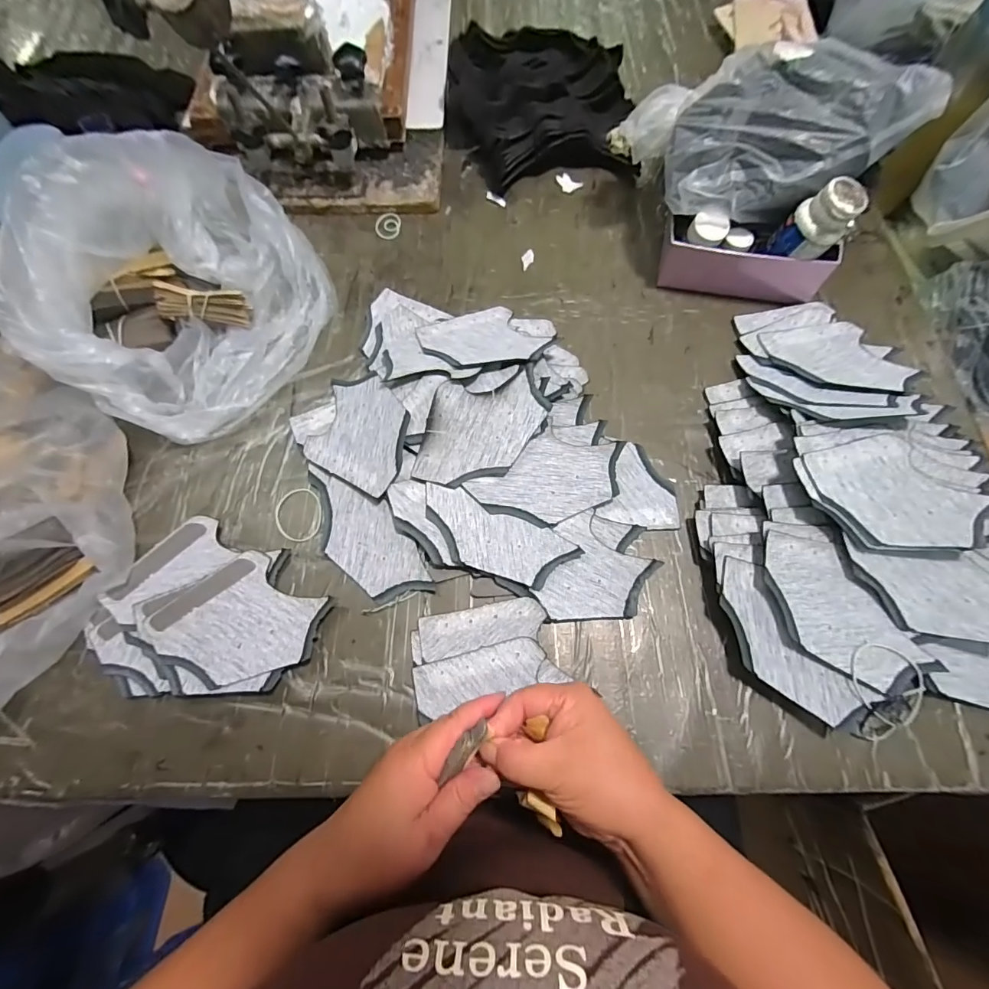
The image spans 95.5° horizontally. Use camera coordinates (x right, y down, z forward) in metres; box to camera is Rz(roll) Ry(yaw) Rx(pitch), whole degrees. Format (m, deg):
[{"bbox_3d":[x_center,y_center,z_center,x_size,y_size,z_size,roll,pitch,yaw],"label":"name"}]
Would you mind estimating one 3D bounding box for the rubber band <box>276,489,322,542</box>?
[{"bbox_3d":[-0.187,0.018,0.430,0.048,0.005,0.054,6,67,6],"label":"rubber band"}]

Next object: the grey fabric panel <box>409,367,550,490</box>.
[{"bbox_3d":[-0.011,-0.063,0.430,0.106,0.020,0.120,12,70,4],"label":"grey fabric panel"}]

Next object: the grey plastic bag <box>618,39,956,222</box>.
[{"bbox_3d":[0.258,-0.345,0.432,0.258,0.093,0.119,9,70,3],"label":"grey plastic bag"}]

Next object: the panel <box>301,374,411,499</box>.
[{"bbox_3d":[-0.132,-0.063,0.447,0.103,0.005,0.123,9,70,17],"label":"panel"}]

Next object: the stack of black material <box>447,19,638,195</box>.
[{"bbox_3d":[0.056,-0.513,0.590,0.237,0.077,0.251,0,70,0],"label":"stack of black material"}]

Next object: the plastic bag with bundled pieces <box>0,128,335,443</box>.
[{"bbox_3d":[-0.298,-0.207,0.435,0.204,0.149,0.280,36,74,12],"label":"plastic bag with bundled pieces"}]

